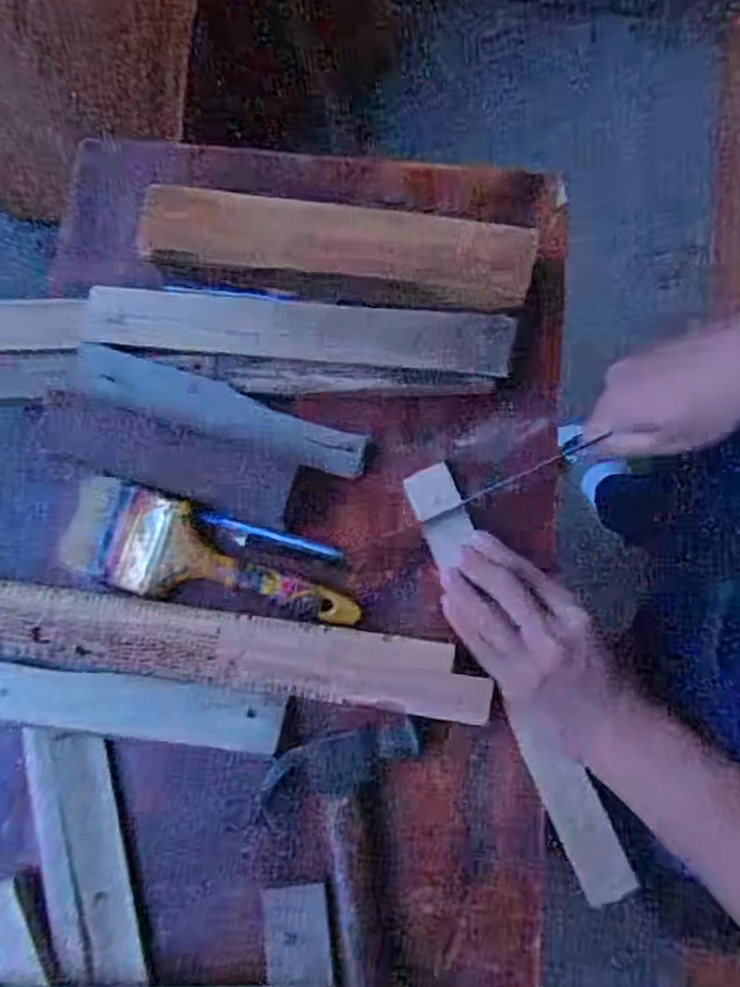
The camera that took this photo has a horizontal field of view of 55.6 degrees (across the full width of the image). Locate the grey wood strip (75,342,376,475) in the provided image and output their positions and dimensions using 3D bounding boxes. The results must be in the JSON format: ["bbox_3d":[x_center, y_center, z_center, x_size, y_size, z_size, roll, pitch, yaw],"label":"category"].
[{"bbox_3d":[-0.103,-0.058,0.484,0.208,0.005,0.035,17,79,3],"label":"grey wood strip"}]

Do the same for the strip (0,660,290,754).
[{"bbox_3d":[-0.158,0.134,0.447,0.204,0.006,0.038,7,62,0],"label":"strip"}]

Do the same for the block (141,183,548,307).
[{"bbox_3d":[-0.025,-0.174,0.495,0.270,0.022,0.060,7,79,1],"label":"block"}]

